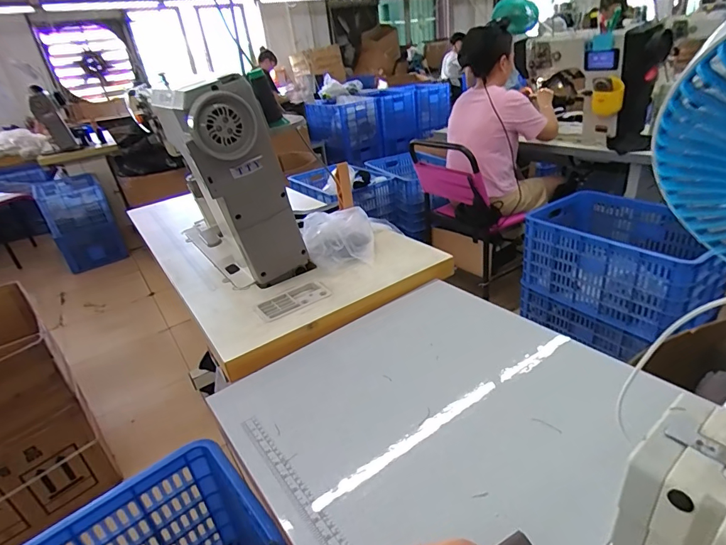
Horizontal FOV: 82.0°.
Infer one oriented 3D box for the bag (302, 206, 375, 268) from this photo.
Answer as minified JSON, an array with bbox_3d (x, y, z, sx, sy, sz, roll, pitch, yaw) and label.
[{"bbox_3d":[-0.058,-0.084,1.029,0.167,0.096,0.158,-9,28,-4],"label":"bag"}]

